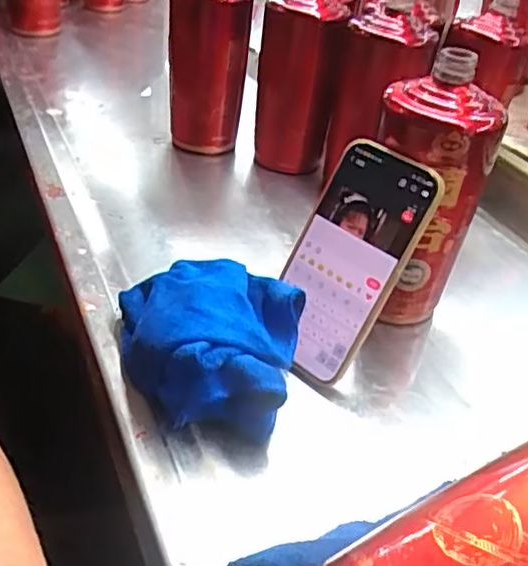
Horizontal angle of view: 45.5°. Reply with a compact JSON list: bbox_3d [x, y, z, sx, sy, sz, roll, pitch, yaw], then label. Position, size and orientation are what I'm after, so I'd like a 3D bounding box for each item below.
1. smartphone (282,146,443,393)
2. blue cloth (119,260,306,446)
[{"bbox_3d":[0.055,-0.012,0.426,0.078,0.158,0.012,27,13,25],"label":"smartphone"},{"bbox_3d":[-0.040,0.031,0.416,0.125,0.048,0.123,6,38,3],"label":"blue cloth"}]

